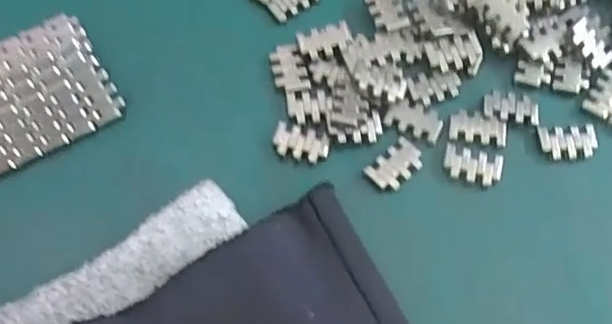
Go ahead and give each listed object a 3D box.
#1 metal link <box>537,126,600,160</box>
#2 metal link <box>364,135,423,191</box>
[{"bbox_3d":[0.094,-0.008,0.219,0.020,0.004,0.012,-3,66,-1],"label":"metal link"},{"bbox_3d":[0.032,0.000,0.217,0.022,0.004,0.012,-39,71,-16],"label":"metal link"}]

